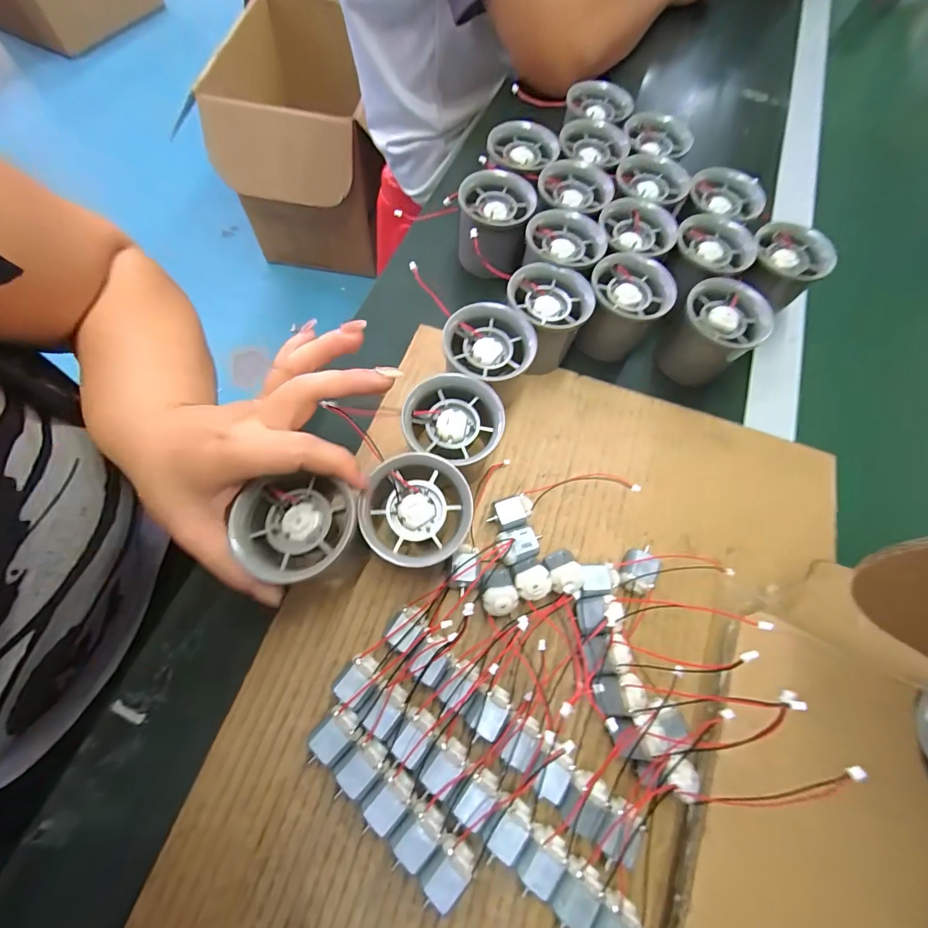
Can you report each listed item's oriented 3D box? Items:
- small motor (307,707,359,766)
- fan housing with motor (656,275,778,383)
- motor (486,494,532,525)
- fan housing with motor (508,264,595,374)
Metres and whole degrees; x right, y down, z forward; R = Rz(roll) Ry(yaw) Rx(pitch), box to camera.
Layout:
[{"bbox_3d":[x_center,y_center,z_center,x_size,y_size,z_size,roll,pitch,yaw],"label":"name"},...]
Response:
[{"bbox_3d":[-0.065,0.136,0.204,0.026,0.016,0.017,-39,77,-18],"label":"small motor"},{"bbox_3d":[0.174,-0.092,0.291,0.054,0.052,0.055,28,69,7],"label":"fan housing with motor"},{"bbox_3d":[0.028,0.031,0.254,0.027,0.015,0.015,-15,70,-11],"label":"motor"},{"bbox_3d":[0.056,-0.100,0.289,0.054,0.053,0.054,2,68,-5],"label":"fan housing with motor"}]

